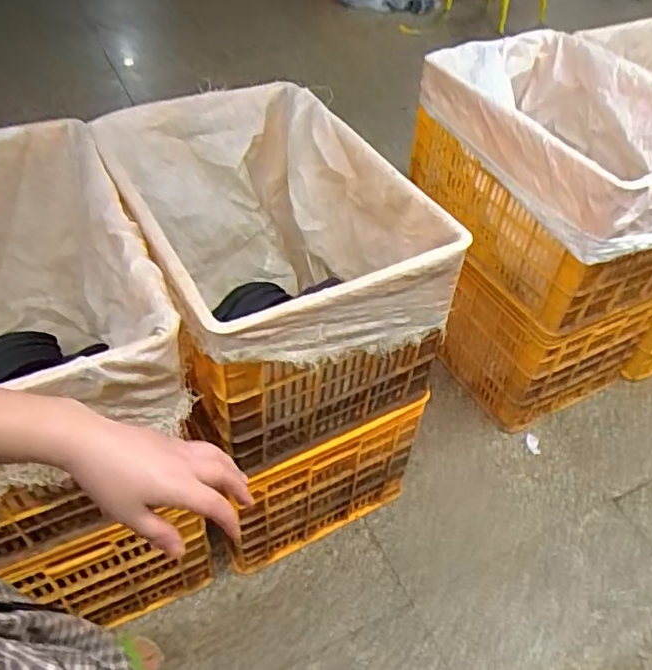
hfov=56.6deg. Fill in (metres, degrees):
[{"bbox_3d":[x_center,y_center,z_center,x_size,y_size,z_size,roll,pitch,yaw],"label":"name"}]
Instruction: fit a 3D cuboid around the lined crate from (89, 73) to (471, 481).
[{"bbox_3d":[-0.130,-0.163,1.234,0.472,0.368,0.697,-19,50,-21],"label":"lined crate"}]

